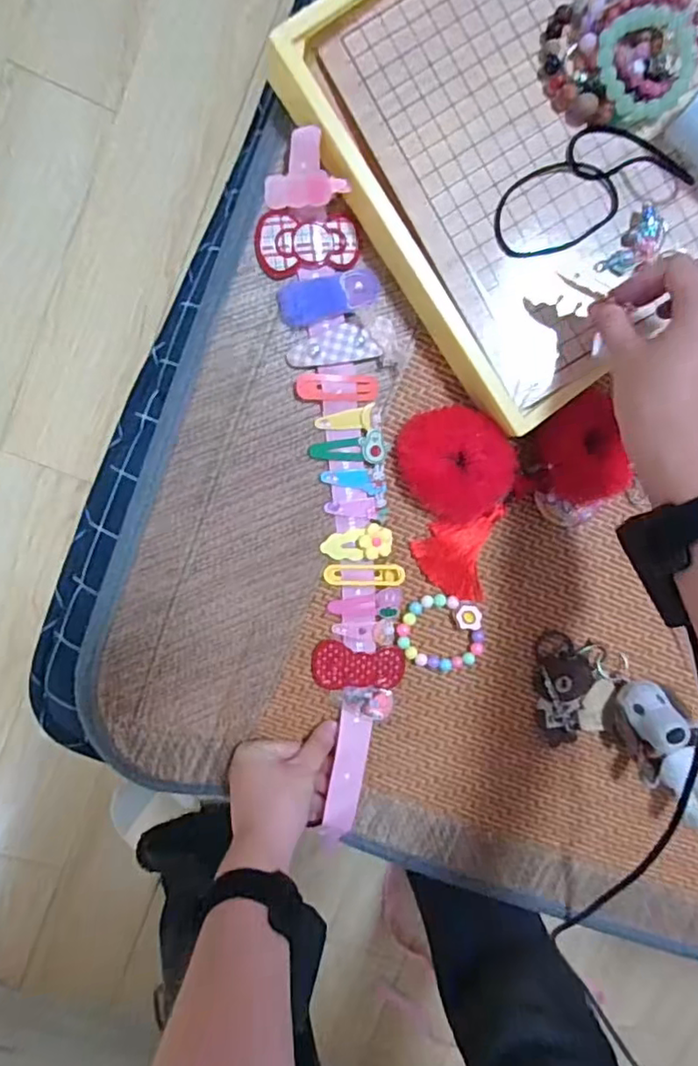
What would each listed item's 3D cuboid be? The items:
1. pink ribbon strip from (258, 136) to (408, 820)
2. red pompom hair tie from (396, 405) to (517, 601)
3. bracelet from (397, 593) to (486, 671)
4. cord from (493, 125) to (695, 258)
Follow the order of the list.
[{"bbox_3d":[-0.001,-0.015,0.417,0.071,0.025,0.454,-6,101,-5],"label":"pink ribbon strip"},{"bbox_3d":[0.082,-0.019,0.425,0.076,0.024,0.136,-12,99,-4],"label":"red pompom hair tie"},{"bbox_3d":[0.070,0.075,0.443,0.063,0.009,0.055,14,96,-7],"label":"bracelet"},{"bbox_3d":[0.148,-0.221,0.377,0.120,0.010,0.059,-25,97,4],"label":"cord"}]

